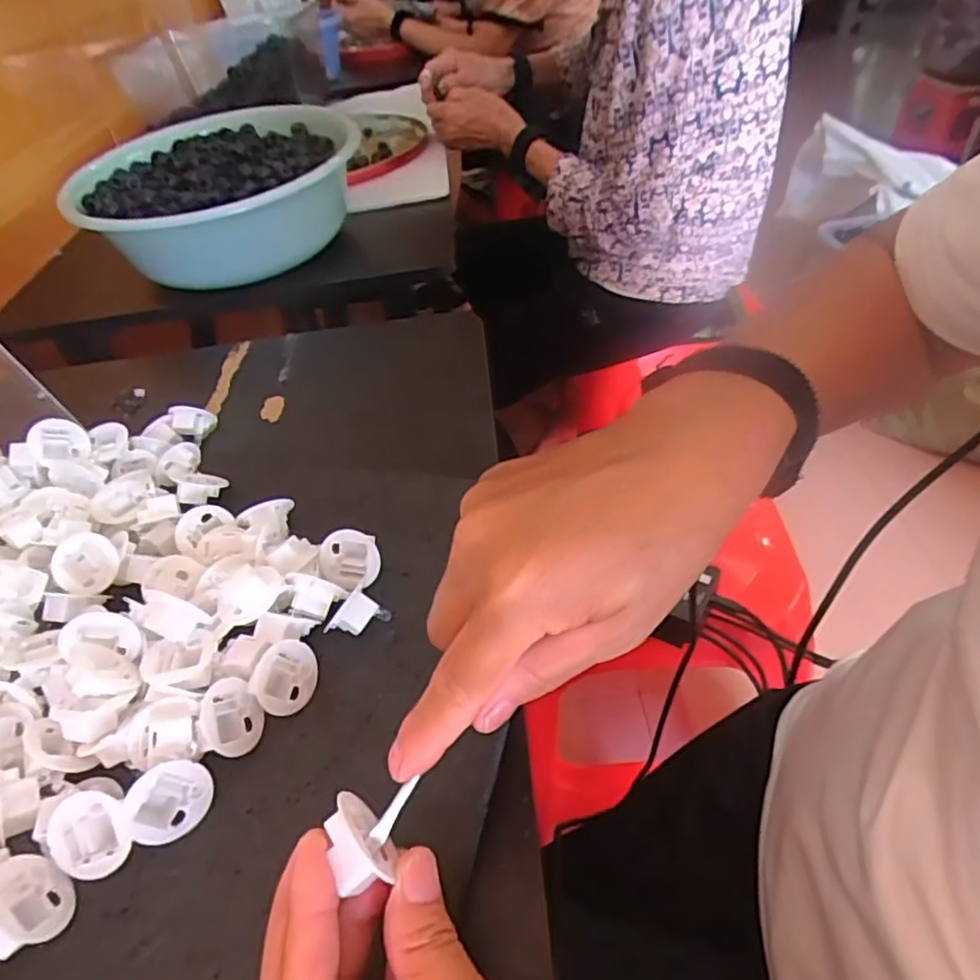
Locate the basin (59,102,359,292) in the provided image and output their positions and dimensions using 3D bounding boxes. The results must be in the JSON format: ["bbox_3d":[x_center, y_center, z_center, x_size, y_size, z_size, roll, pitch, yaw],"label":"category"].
[{"bbox_3d":[-0.271,-0.305,0.670,0.247,0.102,0.259,-4,44,4],"label":"basin"}]

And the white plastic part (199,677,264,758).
[{"bbox_3d":[-0.116,0.102,0.285,0.025,0.010,0.032,-14,75,-48],"label":"white plastic part"}]

